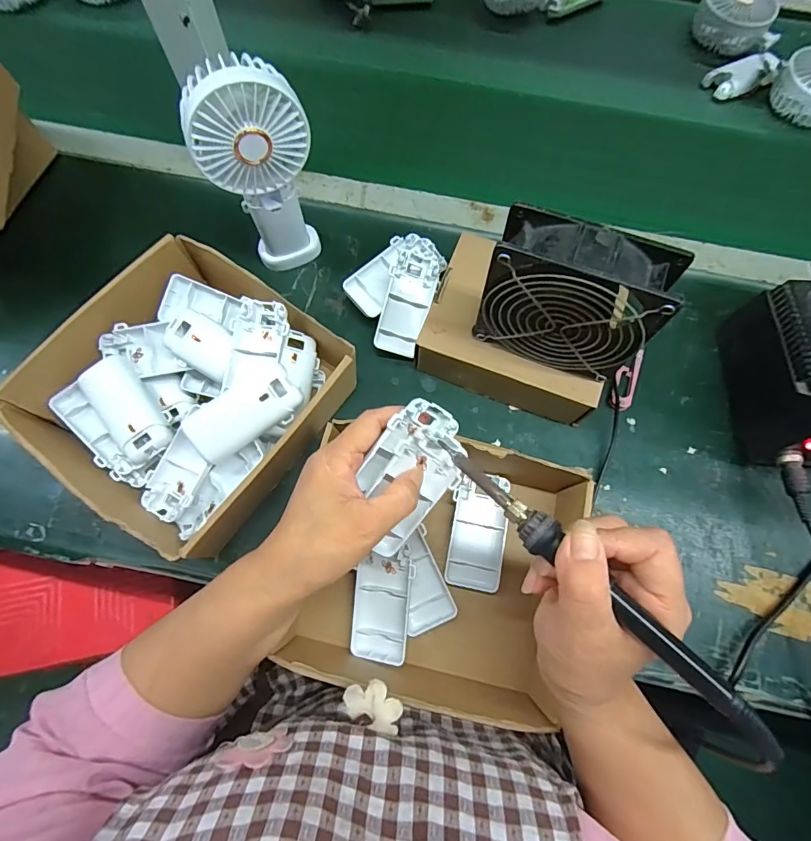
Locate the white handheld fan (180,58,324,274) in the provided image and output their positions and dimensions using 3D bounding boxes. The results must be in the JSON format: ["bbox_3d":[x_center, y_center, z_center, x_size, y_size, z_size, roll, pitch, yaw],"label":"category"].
[{"bbox_3d":[-0.118,-0.199,0.386,0.086,0.189,0.036,-23,76,-7],"label":"white handheld fan"}]

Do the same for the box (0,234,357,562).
[{"bbox_3d":[-0.180,-0.018,0.390,0.215,0.075,0.219,35,77,8],"label":"box"}]

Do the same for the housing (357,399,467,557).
[{"bbox_3d":[-0.001,0.040,0.305,0.057,0.018,0.105,33,94,-24],"label":"housing"}]

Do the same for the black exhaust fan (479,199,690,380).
[{"bbox_3d":[0.119,-0.087,0.334,0.118,0.113,0.042,22,75,5],"label":"black exhaust fan"}]

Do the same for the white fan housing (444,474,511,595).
[{"bbox_3d":[0.062,0.095,0.386,0.047,0.018,0.094,8,75,1],"label":"white fan housing"}]

